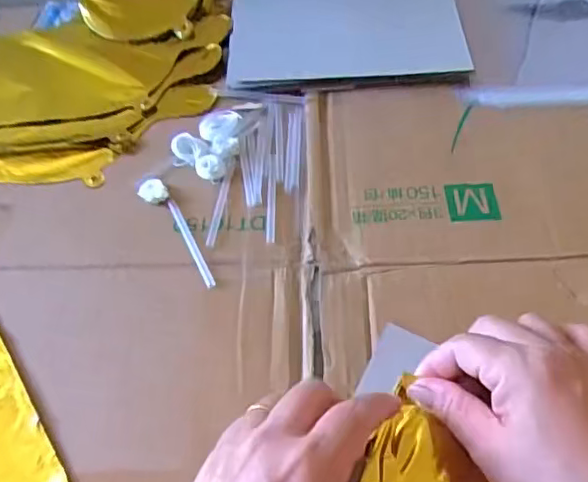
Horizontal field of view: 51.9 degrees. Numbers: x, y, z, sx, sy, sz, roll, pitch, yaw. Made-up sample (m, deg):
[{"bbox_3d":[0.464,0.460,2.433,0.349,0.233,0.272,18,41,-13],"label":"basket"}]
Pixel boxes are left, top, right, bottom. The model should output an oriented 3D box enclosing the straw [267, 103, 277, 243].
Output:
[{"bbox_3d":[-0.016,-0.056,0.440,0.006,0.004,0.138,-3,54,3],"label":"straw"}]

